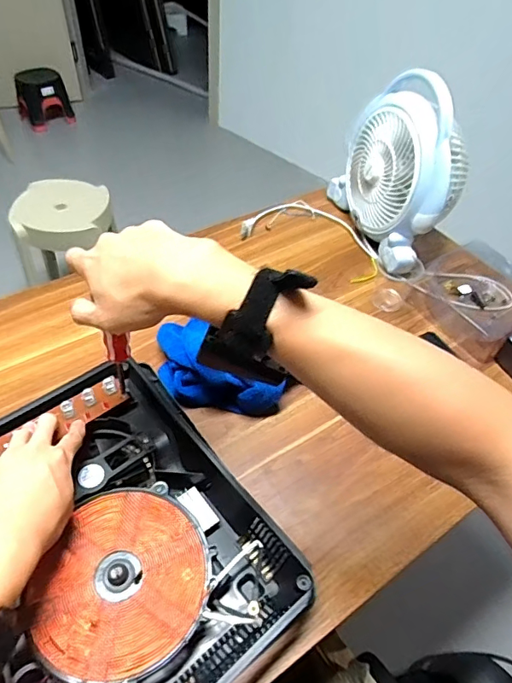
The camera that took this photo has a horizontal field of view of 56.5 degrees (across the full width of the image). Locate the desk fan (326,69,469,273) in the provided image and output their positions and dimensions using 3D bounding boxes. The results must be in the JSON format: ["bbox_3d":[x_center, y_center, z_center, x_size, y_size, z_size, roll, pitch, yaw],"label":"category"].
[{"bbox_3d":[0.246,-0.280,0.761,0.130,0.226,0.264,-13,51,-16],"label":"desk fan"}]

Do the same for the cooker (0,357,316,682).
[{"bbox_3d":[-0.143,0.192,0.456,0.279,0.061,0.333,-30,58,-28],"label":"cooker"}]

